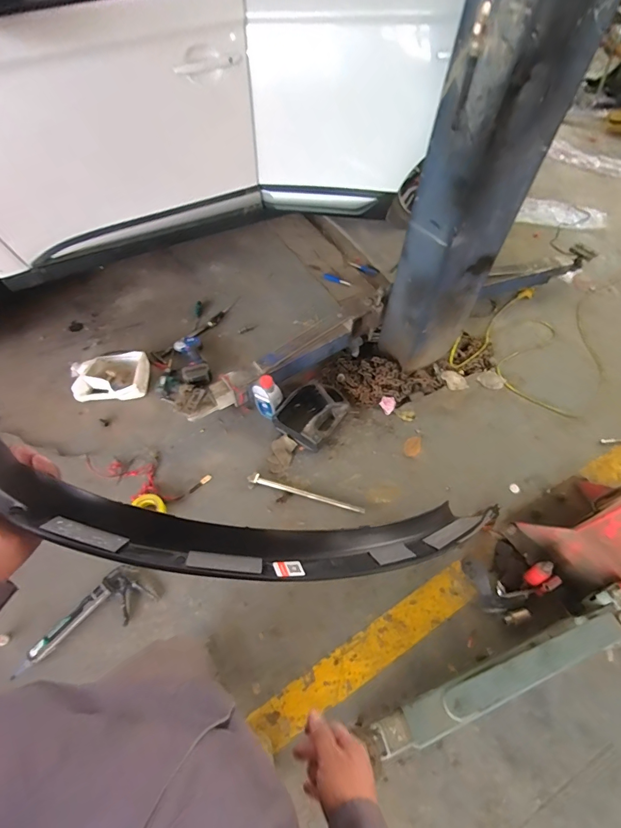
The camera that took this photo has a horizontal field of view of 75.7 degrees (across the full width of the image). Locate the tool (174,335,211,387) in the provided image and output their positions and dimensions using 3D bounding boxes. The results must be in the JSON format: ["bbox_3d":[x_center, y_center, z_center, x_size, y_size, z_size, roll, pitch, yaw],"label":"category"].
[{"bbox_3d":[-0.515,-0.234,1.744,0.116,0.073,0.274,-18,60,-13],"label":"tool"}]

